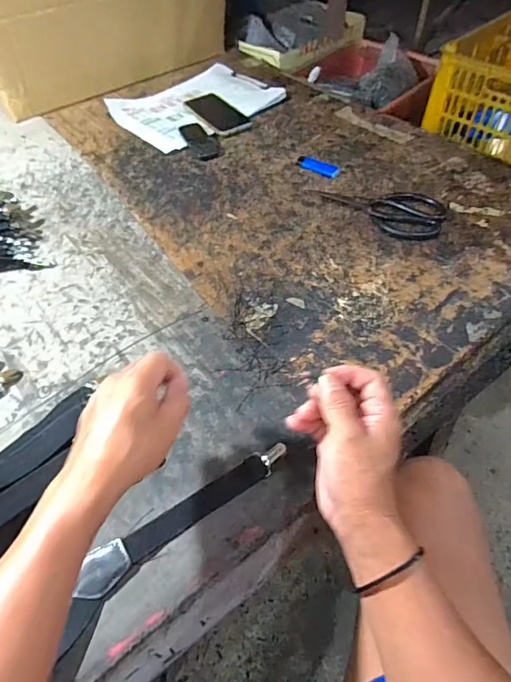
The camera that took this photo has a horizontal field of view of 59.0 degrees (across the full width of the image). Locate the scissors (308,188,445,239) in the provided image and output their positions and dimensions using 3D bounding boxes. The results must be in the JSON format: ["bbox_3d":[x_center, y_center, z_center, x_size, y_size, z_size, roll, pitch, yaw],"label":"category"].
[{"bbox_3d":[0.183,-0.214,0.693,0.215,0.021,0.084,31,60,25],"label":"scissors"}]

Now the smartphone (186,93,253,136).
[{"bbox_3d":[-0.078,-0.463,0.917,0.077,0.010,0.156,-31,56,-20],"label":"smartphone"}]

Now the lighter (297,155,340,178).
[{"bbox_3d":[0.110,-0.306,0.790,0.085,0.012,0.027,34,60,26],"label":"lighter"}]

